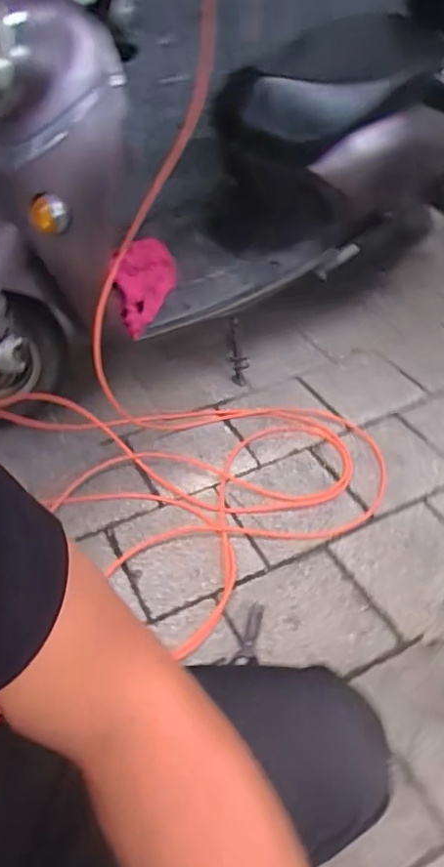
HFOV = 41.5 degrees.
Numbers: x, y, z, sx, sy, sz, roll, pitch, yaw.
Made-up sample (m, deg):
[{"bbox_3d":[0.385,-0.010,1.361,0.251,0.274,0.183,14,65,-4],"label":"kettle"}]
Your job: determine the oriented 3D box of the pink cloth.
[{"bbox_3d":[-0.167,-0.338,1.354,0.124,0.103,0.273,-7,41,-2],"label":"pink cloth"}]

